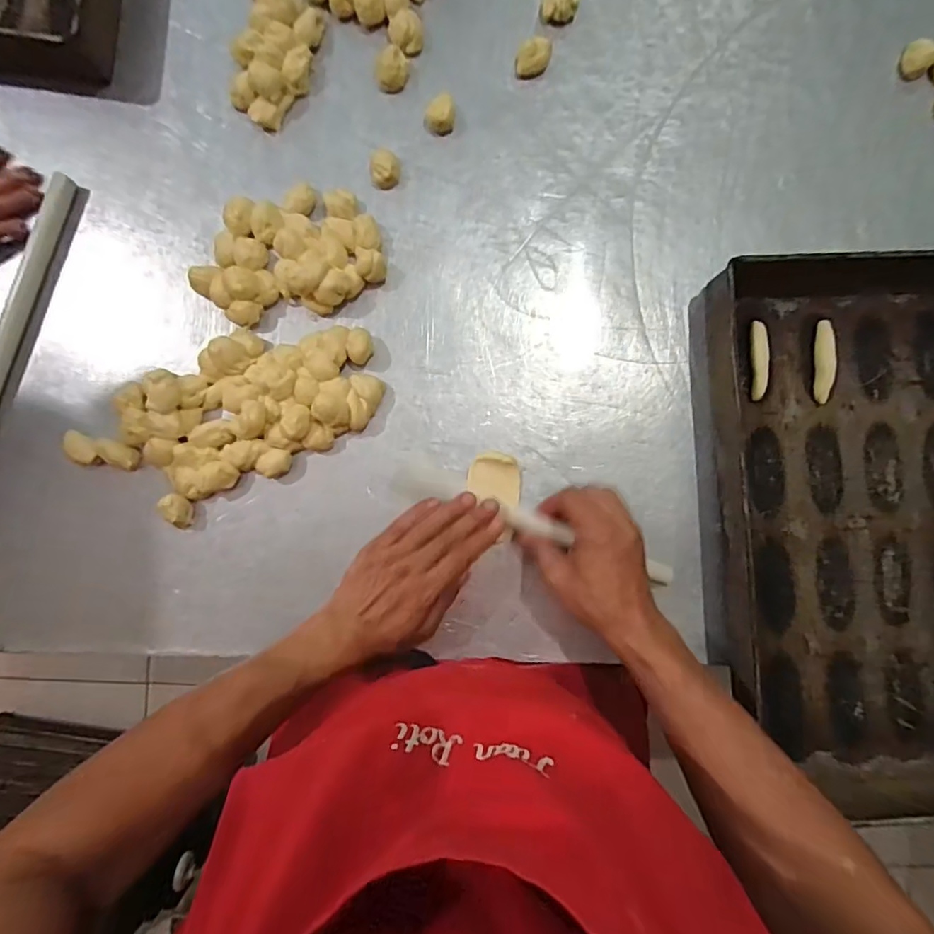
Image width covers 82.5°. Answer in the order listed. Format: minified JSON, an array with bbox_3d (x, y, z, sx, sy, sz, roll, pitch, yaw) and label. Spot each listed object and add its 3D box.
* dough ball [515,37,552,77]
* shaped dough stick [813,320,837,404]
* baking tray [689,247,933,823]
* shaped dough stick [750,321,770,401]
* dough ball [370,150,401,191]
[{"bbox_3d":[0.067,-0.413,0.538,0.033,0.018,0.030,0,88,-1],"label":"dough ball"},{"bbox_3d":[0.361,-0.107,0.537,0.017,0.012,0.081,1,88,-1],"label":"shaped dough stick"},{"bbox_3d":[0.427,0.062,0.513,0.384,0.059,0.548,-1,88,-1],"label":"baking tray"},{"bbox_3d":[0.295,-0.107,0.535,0.017,0.015,0.077,-2,88,-1],"label":"shaped dough stick"},{"bbox_3d":[-0.082,-0.302,0.535,0.031,0.020,0.037,-16,88,-2],"label":"dough ball"}]

